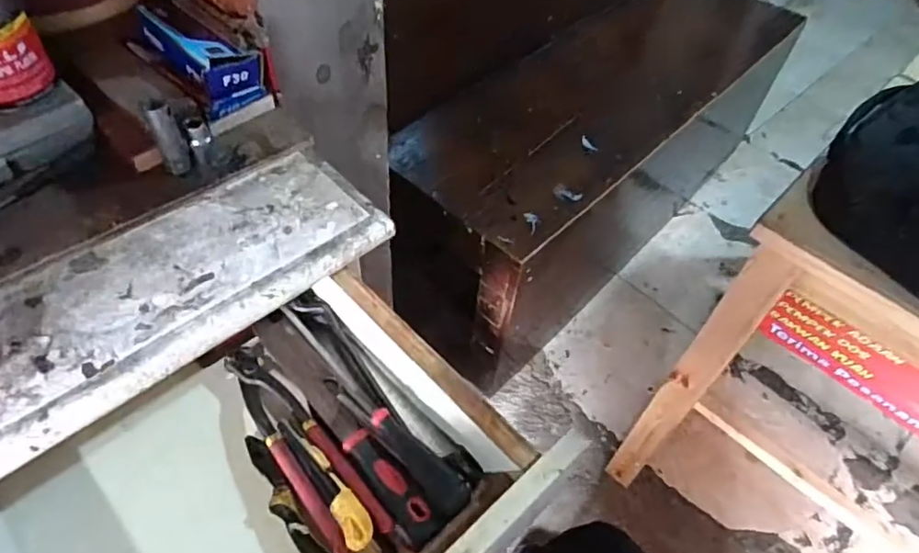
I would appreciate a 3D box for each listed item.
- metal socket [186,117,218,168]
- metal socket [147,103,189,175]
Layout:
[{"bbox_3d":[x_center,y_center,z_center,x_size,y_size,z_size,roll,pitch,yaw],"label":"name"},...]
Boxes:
[{"bbox_3d":[-0.232,-0.122,0.525,0.016,0.039,0.019,-13,54,-14],"label":"metal socket"},{"bbox_3d":[-0.249,-0.116,0.505,0.019,0.065,0.019,-20,56,-19],"label":"metal socket"}]

